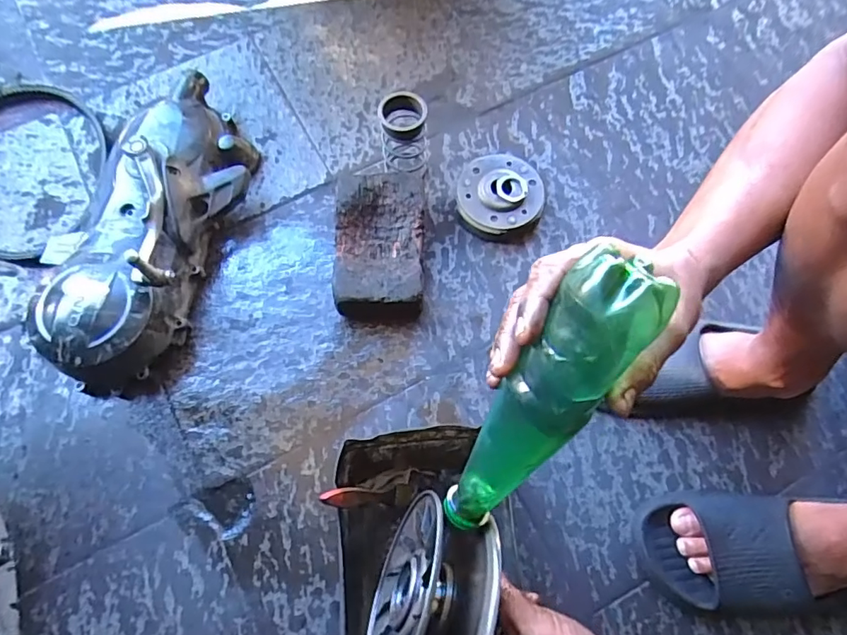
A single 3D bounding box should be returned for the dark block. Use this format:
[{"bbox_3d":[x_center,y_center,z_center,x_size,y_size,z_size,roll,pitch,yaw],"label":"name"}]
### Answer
[{"bbox_3d":[-0.052,-0.093,0.639,0.103,0.063,0.168,-1,71,0],"label":"dark block"}]

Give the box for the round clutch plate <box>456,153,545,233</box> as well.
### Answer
[{"bbox_3d":[0.101,-0.164,0.678,0.108,0.040,0.115,0,71,0],"label":"round clutch plate"}]

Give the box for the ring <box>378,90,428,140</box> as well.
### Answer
[{"bbox_3d":[-0.024,-0.240,0.613,0.056,0.026,0.057,0,71,0],"label":"ring"}]

